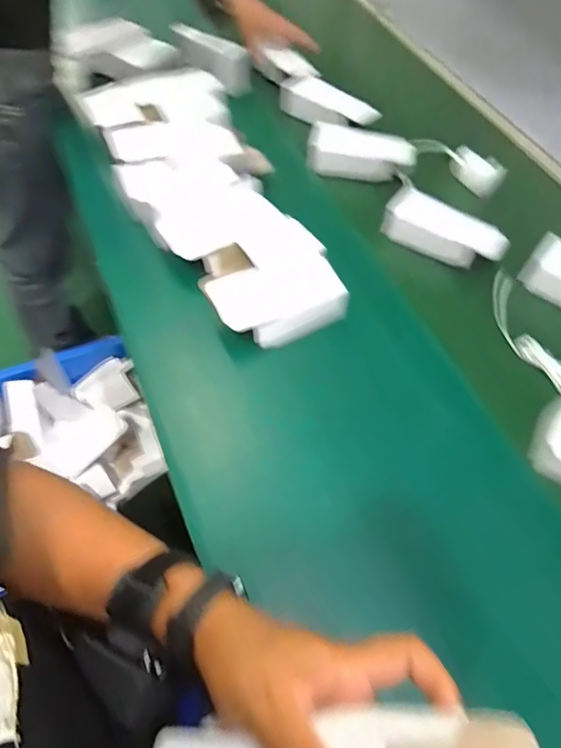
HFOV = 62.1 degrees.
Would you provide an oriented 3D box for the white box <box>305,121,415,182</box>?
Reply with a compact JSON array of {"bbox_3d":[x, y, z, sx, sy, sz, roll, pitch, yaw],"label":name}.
[{"bbox_3d":[0.122,-0.339,0.722,0.159,0.051,0.070,10,57,3],"label":"white box"}]

